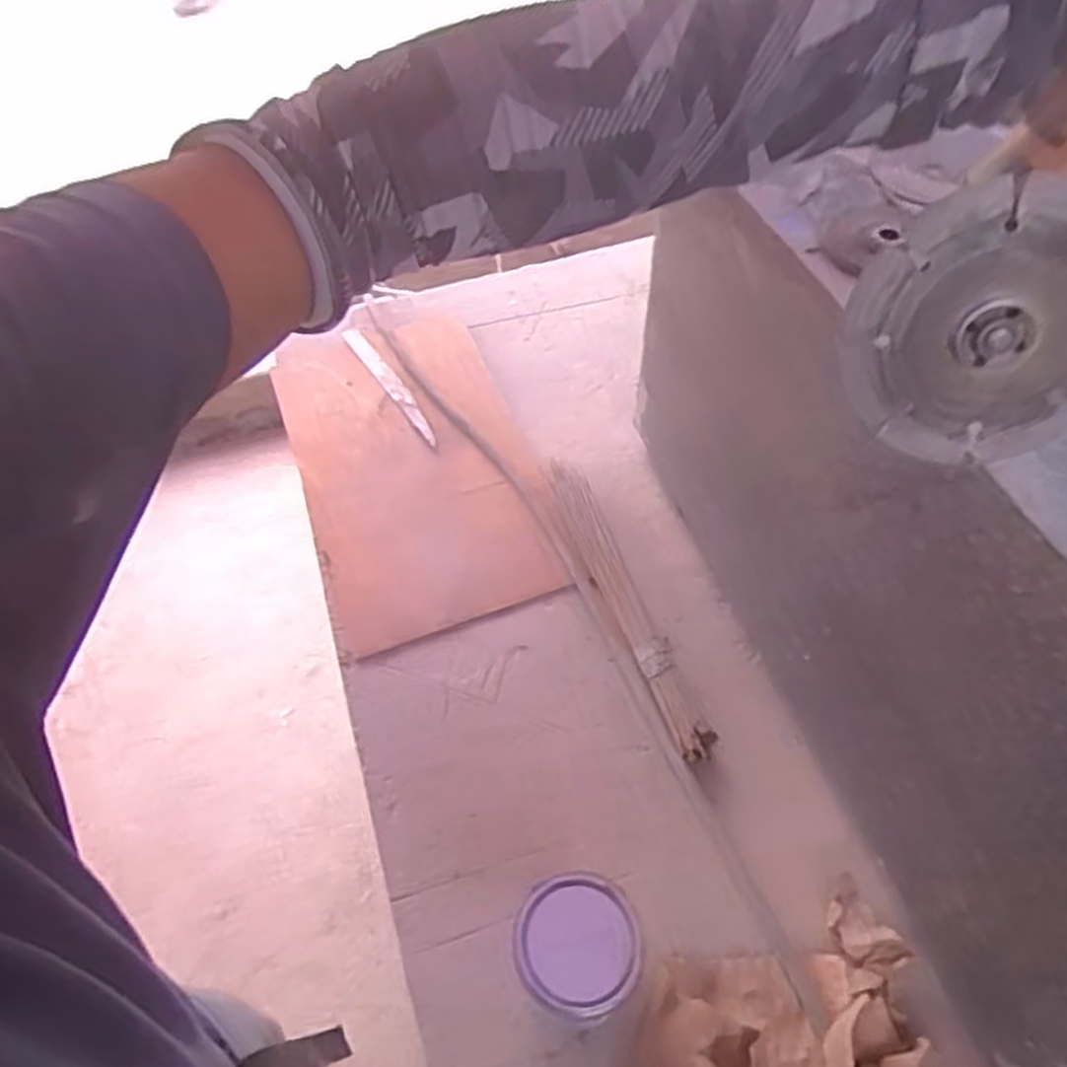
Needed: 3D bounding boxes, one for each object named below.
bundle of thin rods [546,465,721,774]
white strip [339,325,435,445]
[{"bbox_3d":[0.098,0.066,0.873,0.053,0.039,0.408,-17,56,-10],"label":"bundle of thin rods"},{"bbox_3d":[-0.201,-0.213,1.085,0.027,0.010,0.258,-29,58,-17],"label":"white strip"}]

